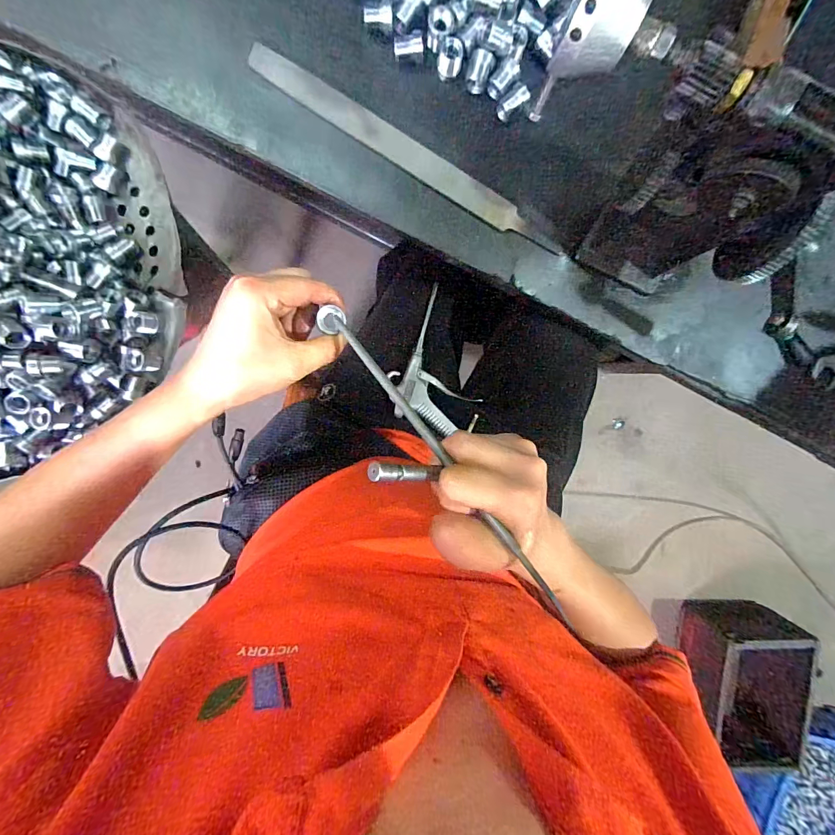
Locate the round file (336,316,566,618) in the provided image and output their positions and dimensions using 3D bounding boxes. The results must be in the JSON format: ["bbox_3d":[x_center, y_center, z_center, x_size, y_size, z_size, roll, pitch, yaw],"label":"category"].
[{"bbox_3d":[0.009,0.015,0.243,0.007,0.006,0.220,-38,72,3],"label":"round file"}]

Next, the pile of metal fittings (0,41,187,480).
[{"bbox_3d":[-0.405,-0.129,0.334,0.313,0.095,0.339,-17,99,-2],"label":"pile of metal fittings"}]

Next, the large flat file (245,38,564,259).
[{"bbox_3d":[-0.003,-0.225,0.341,0.295,0.010,0.021,30,95,-8],"label":"large flat file"}]

